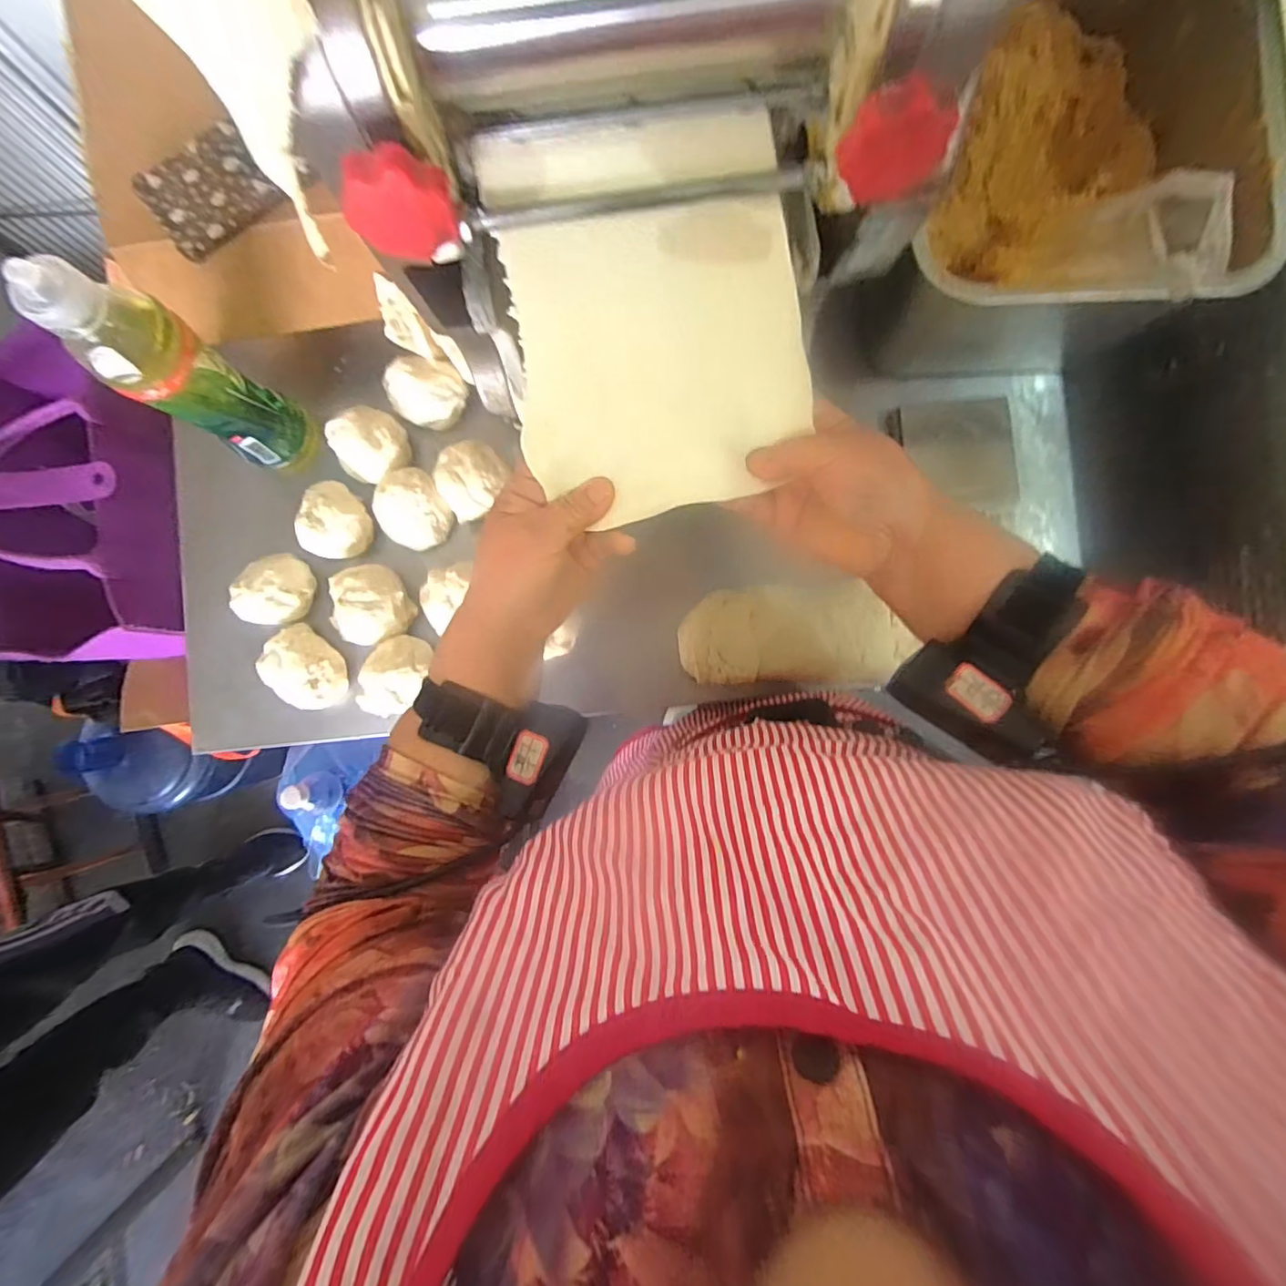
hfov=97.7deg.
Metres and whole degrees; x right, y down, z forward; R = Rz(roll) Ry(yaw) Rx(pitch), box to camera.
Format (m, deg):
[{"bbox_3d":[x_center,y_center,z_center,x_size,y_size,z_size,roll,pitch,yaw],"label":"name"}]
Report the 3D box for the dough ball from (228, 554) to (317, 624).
[{"bbox_3d":[-0.336,-0.048,0.522,0.063,0.044,0.071,15,87,2],"label":"dough ball"}]

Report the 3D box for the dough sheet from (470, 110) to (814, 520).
[{"bbox_3d":[0.007,-0.172,0.311,0.156,0.011,0.190,-10,102,-2],"label":"dough sheet"}]

